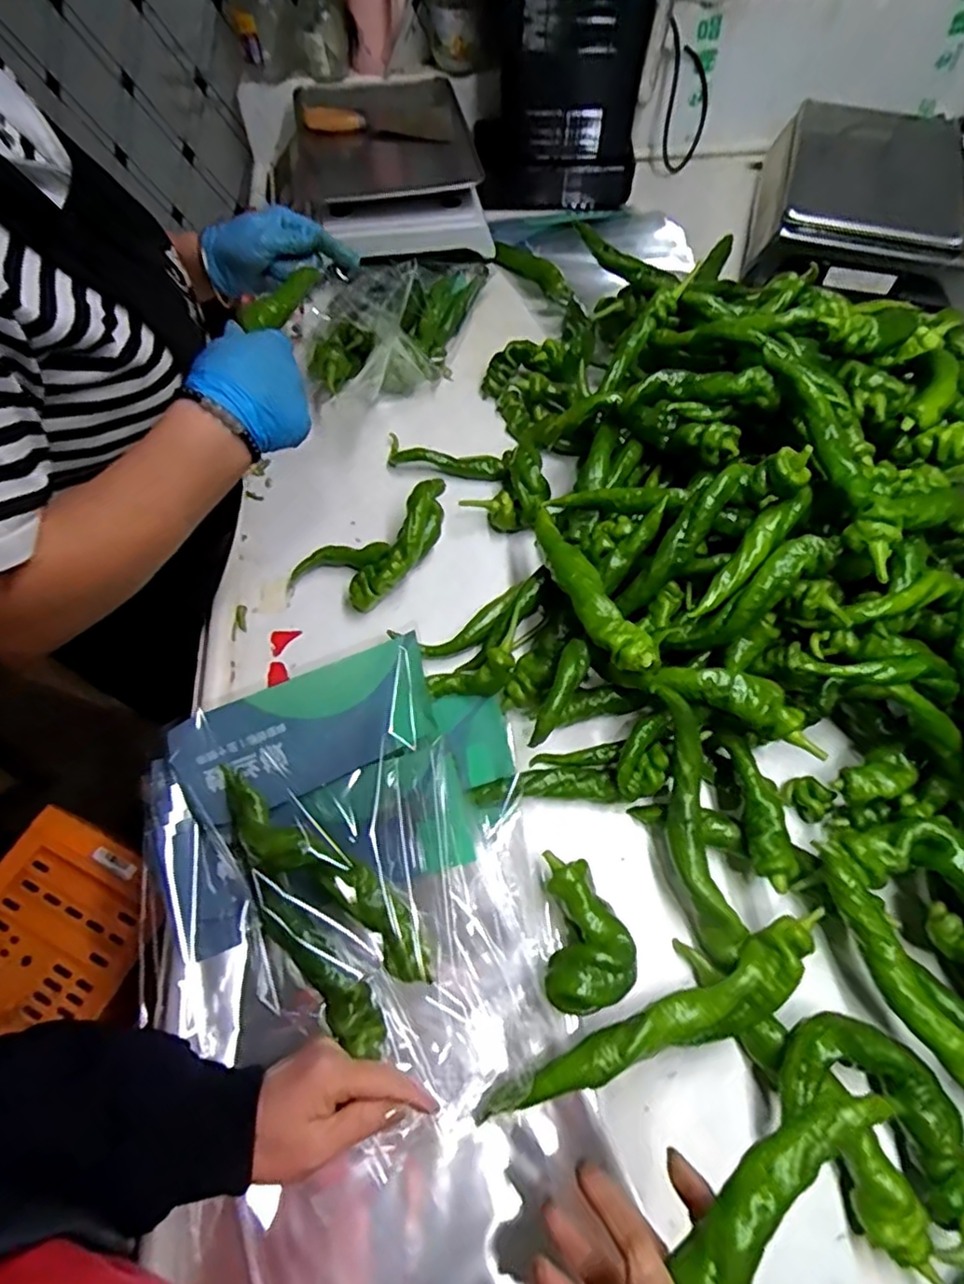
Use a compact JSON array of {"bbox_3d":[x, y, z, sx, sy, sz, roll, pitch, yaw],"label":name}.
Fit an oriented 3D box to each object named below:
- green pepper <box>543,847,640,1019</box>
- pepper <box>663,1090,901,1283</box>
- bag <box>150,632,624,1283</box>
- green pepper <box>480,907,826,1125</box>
[{"bbox_3d":[0.083,0.227,0.500,0.065,0.049,0.109,4,61,2],"label":"green pepper"},{"bbox_3d":[0.113,0.291,0.306,0.221,0.024,0.030,-37,67,-11],"label":"pepper"},{"bbox_3d":[-0.083,0.269,0.471,0.292,0.106,0.531,-15,69,-7],"label":"bag"},{"bbox_3d":[0.132,0.273,0.450,0.267,0.025,0.046,-24,64,-13],"label":"green pepper"}]

